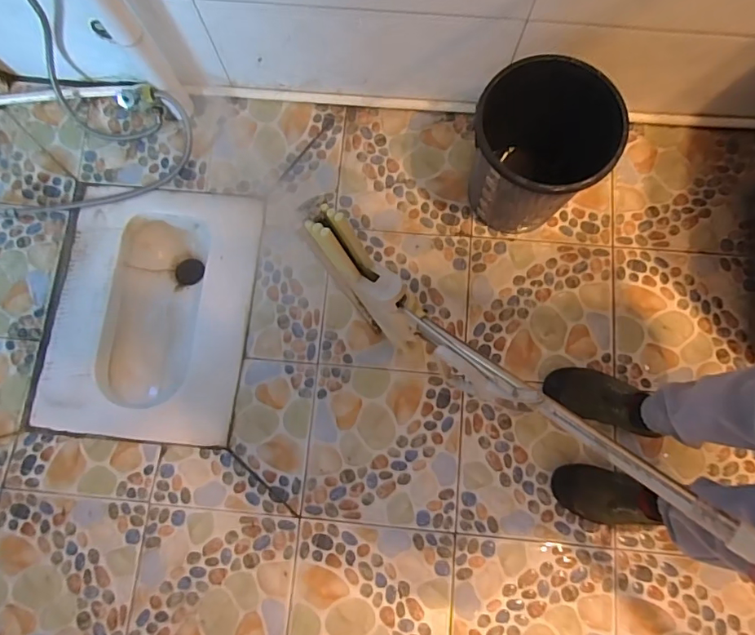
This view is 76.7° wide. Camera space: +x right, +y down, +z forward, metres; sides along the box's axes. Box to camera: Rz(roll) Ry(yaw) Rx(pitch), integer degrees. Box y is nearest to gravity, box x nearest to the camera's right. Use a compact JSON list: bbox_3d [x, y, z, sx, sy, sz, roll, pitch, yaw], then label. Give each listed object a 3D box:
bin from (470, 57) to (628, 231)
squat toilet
[{"bbox_3d":[0.274,-0.276,0.918,0.202,0.265,0.204,0,77,1],"label":"bin"},{"bbox_3d":[-0.492,-0.006,1.113,0.420,0.163,0.555,4,81,3],"label":"squat toilet"}]

